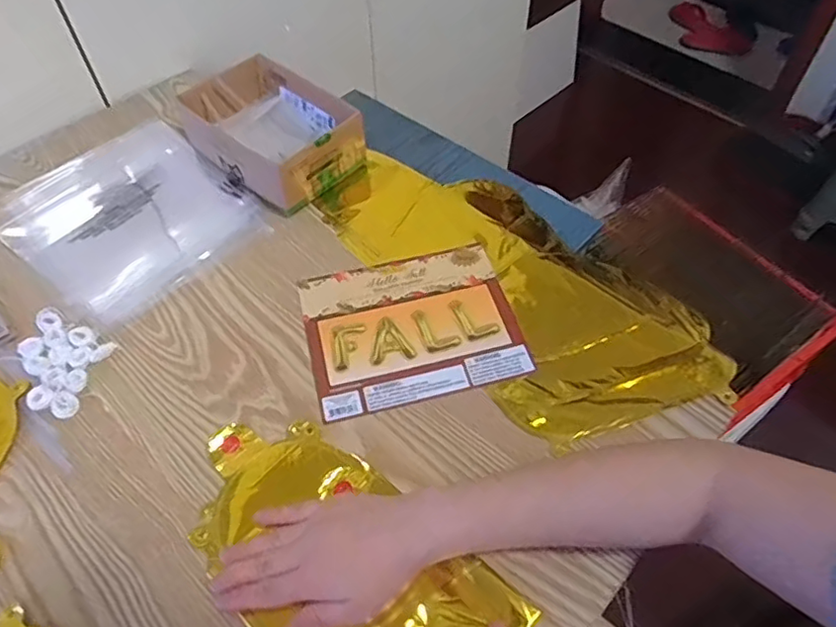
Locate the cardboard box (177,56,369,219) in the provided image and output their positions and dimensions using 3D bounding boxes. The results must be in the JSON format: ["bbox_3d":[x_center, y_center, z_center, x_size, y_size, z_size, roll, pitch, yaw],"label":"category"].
[{"bbox_3d":[-0.164,-0.204,0.681,0.184,0.073,0.128,38,60,25],"label":"cardboard box"}]

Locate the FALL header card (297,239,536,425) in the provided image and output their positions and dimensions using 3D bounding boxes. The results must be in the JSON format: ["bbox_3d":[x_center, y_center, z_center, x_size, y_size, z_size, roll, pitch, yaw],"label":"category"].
[{"bbox_3d":[-0.007,0.008,0.558,0.187,0.007,0.161,-12,53,-10],"label":"FALL header card"}]

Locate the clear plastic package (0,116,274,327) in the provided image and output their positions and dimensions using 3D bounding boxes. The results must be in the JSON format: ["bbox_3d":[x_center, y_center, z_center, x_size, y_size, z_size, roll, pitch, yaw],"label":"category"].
[{"bbox_3d":[-0.315,-0.114,0.647,0.251,0.007,0.219,38,60,25],"label":"clear plastic package"}]

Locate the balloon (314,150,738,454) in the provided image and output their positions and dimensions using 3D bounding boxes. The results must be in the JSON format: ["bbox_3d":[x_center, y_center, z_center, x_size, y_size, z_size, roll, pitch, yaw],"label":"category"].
[{"bbox_3d":[0.088,-0.034,0.601,0.208,0.022,0.417,-34,59,-24],"label":"balloon"}]

